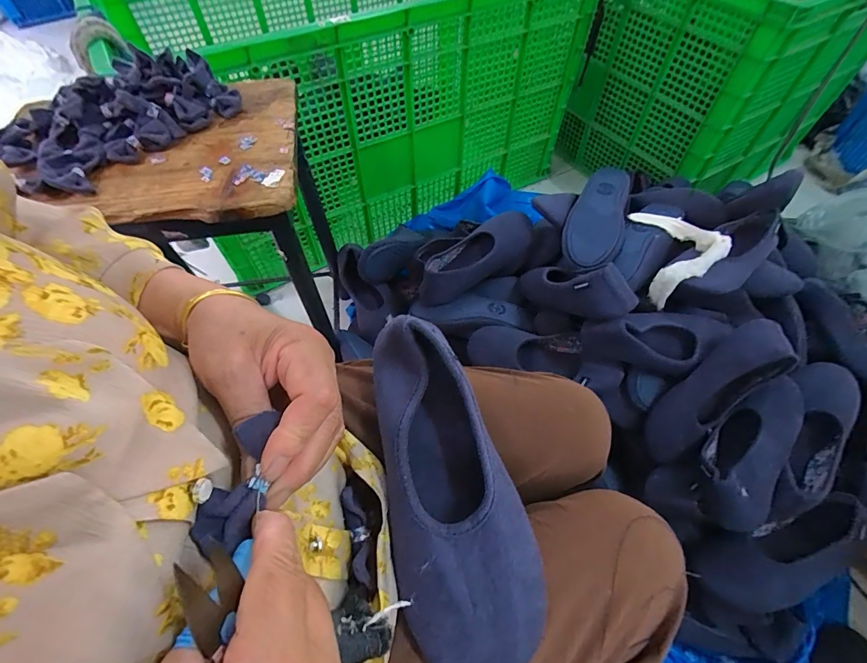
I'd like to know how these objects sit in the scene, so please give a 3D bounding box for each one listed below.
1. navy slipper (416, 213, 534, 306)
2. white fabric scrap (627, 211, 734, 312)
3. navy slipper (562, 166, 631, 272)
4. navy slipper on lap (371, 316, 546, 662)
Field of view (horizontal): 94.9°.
[{"bbox_3d":[0.077,-0.140,0.780,0.242,0.093,0.093,-28,61,-16],"label":"navy slipper"},{"bbox_3d":[0.410,-0.141,0.676,0.097,0.095,0.176,-1,57,0],"label":"white fabric scrap"},{"bbox_3d":[0.311,-0.218,0.744,0.103,0.062,0.234,23,60,15],"label":"navy slipper"},{"bbox_3d":[0.008,0.096,0.285,0.089,0.058,0.239,-12,58,-7],"label":"navy slipper on lap"}]

